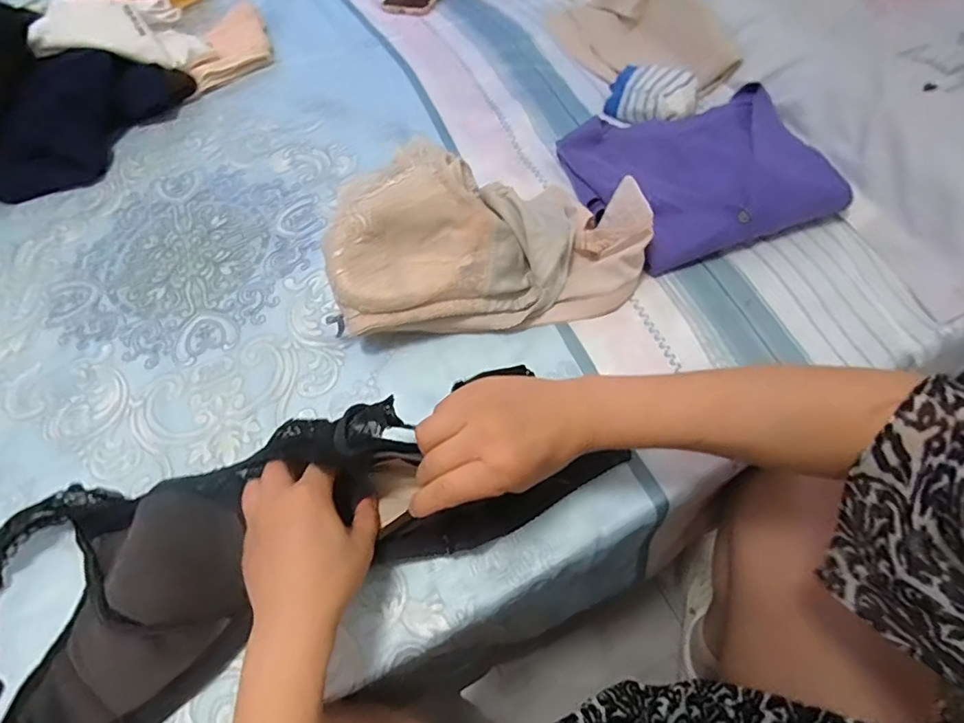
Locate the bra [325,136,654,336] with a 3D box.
[{"bbox_3d":[0.008,-0.121,0.490,0.284,0.103,0.162,-5,61,-1],"label":"bra"}]

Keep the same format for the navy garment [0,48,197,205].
[{"bbox_3d":[-0.490,-0.298,0.630,0.123,0.066,0.254,21,64,13],"label":"navy garment"}]

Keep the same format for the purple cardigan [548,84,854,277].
[{"bbox_3d":[0.229,-0.199,0.558,0.241,0.038,0.190,-18,62,-7],"label":"purple cardigan"}]

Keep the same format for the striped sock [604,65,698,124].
[{"bbox_3d":[0.208,-0.325,0.642,0.106,0.041,0.075,25,65,15],"label":"striped sock"}]

